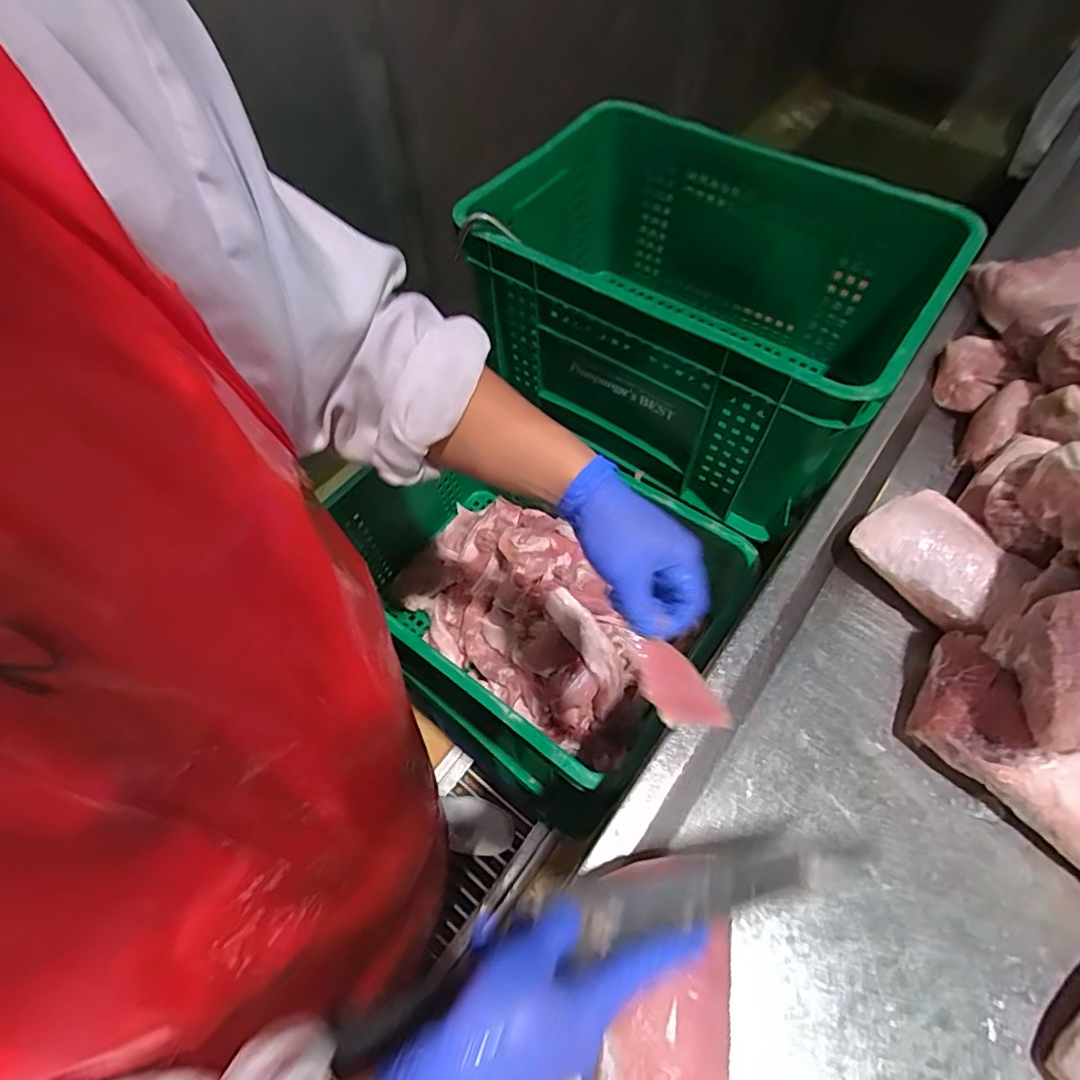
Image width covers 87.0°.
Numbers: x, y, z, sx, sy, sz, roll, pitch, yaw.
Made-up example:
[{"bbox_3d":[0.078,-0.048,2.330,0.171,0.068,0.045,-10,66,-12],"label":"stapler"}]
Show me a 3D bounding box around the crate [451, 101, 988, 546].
[{"bbox_3d":[0.190,-0.304,0.742,0.514,0.259,0.356,33,65,19],"label":"crate"}]

